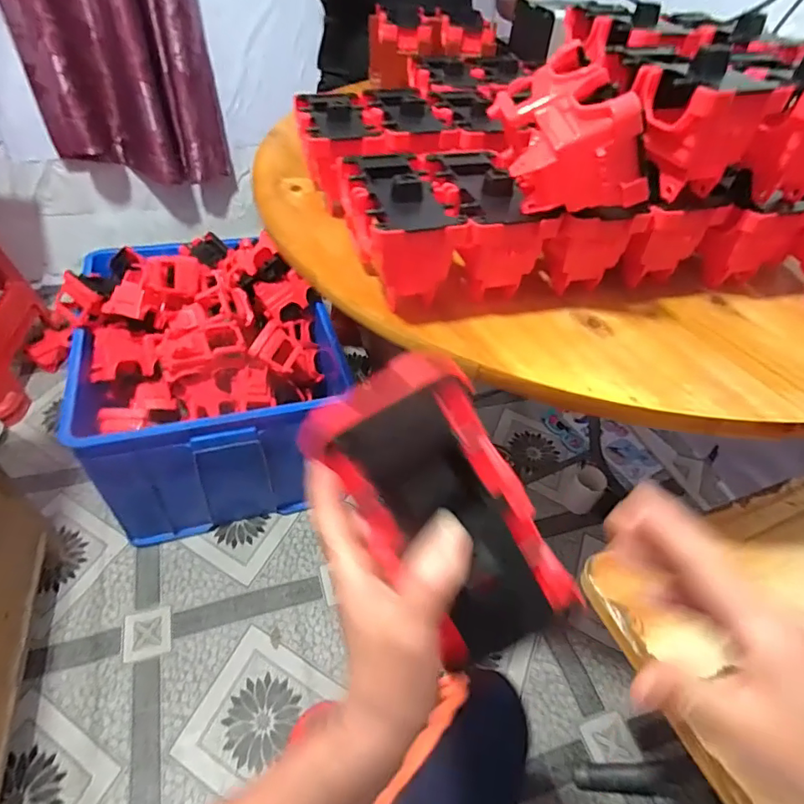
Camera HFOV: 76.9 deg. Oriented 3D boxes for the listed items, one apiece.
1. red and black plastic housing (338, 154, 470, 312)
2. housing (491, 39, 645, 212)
[{"bbox_3d":[-0.006,-0.161,0.459,0.082,0.092,0.142,-5,47,-9],"label":"red and black plastic housing"},{"bbox_3d":[0.133,-0.219,0.409,0.094,0.085,0.126,0,47,-4],"label":"housing"}]

